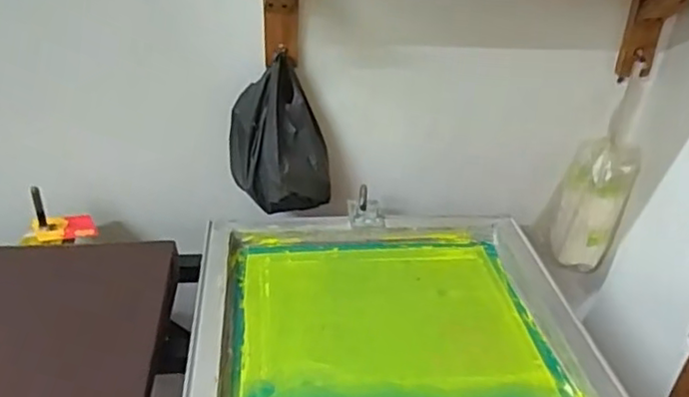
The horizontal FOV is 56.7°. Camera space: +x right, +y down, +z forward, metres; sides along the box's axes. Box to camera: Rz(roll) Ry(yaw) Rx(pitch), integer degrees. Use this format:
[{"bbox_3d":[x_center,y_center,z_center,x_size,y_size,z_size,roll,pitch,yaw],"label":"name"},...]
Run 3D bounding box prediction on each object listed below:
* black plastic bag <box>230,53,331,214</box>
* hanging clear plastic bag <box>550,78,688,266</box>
[{"bbox_3d":[-0.097,-0.084,0.976,0.119,0.221,0.118,-19,40,-30],"label":"black plastic bag"},{"bbox_3d":[0.424,0.013,1.110,0.110,0.226,0.059,20,37,23],"label":"hanging clear plastic bag"}]

